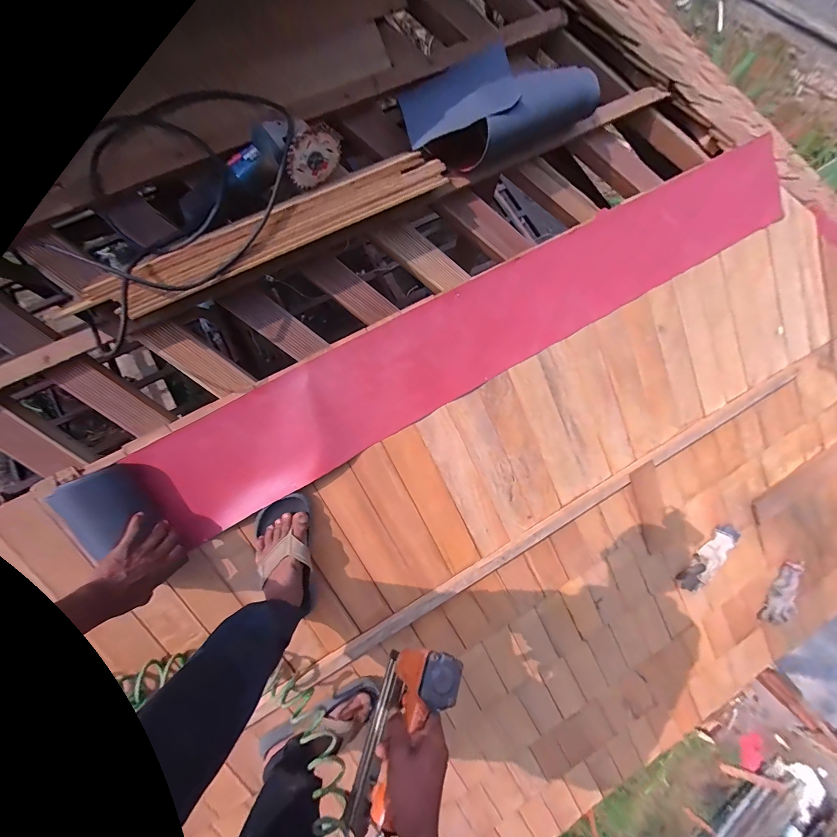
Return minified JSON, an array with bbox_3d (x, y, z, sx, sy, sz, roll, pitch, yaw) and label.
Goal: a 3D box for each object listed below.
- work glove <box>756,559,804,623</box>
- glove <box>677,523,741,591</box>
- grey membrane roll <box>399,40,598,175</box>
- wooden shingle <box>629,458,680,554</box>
[{"bbox_3d":[1.137,0.542,1.108,0.095,0.027,0.203,17,94,3],"label":"work glove"},{"bbox_3d":[0.819,0.395,1.007,0.065,0.026,0.215,36,95,7],"label":"glove"},{"bbox_3d":[0.155,-0.572,0.660,0.376,0.117,0.150,-32,79,-7],"label":"grey membrane roll"},{"bbox_3d":[0.634,0.246,0.959,0.094,0.018,0.275,-26,105,-6],"label":"wooden shingle"}]

